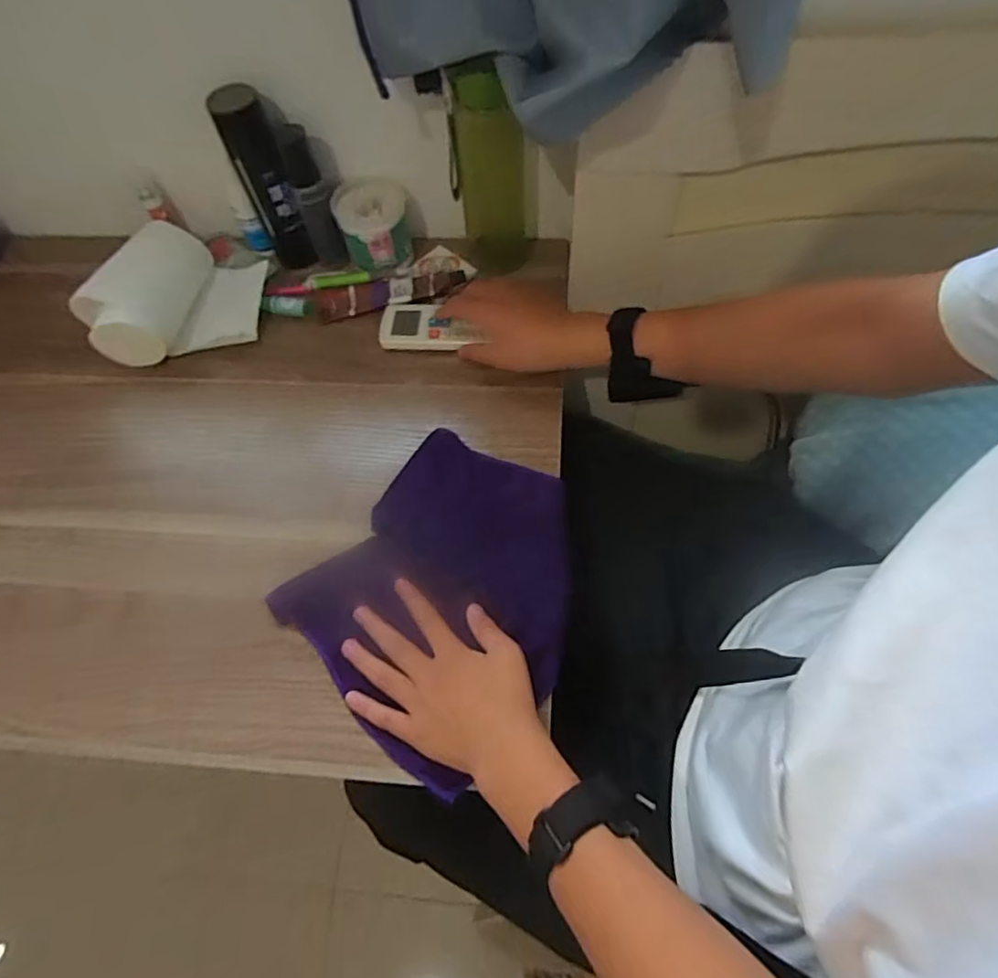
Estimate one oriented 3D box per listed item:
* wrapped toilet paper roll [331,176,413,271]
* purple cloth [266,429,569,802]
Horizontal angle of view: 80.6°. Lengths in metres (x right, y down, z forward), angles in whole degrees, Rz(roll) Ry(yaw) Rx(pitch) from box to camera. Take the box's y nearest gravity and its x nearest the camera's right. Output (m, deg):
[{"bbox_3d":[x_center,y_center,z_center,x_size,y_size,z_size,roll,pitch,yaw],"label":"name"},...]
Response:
[{"bbox_3d":[-0.141,-0.296,0.672,0.077,0.082,0.078,-15,63,-4],"label":"wrapped toilet paper roll"},{"bbox_3d":[-0.041,0.081,0.512,0.222,0.017,0.258,34,69,19],"label":"purple cloth"}]

